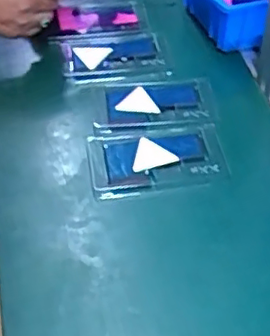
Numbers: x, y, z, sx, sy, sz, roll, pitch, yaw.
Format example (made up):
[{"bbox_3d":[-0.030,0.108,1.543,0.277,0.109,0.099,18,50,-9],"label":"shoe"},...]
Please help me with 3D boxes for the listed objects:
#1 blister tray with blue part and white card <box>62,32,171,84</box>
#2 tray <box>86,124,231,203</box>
[{"bbox_3d":[-0.024,-0.130,0.698,0.118,0.010,0.087,-7,46,-4],"label":"blister tray with blue part and white card"},{"bbox_3d":[0.022,-0.011,0.582,0.132,0.012,0.082,-9,46,-7],"label":"tray"}]

